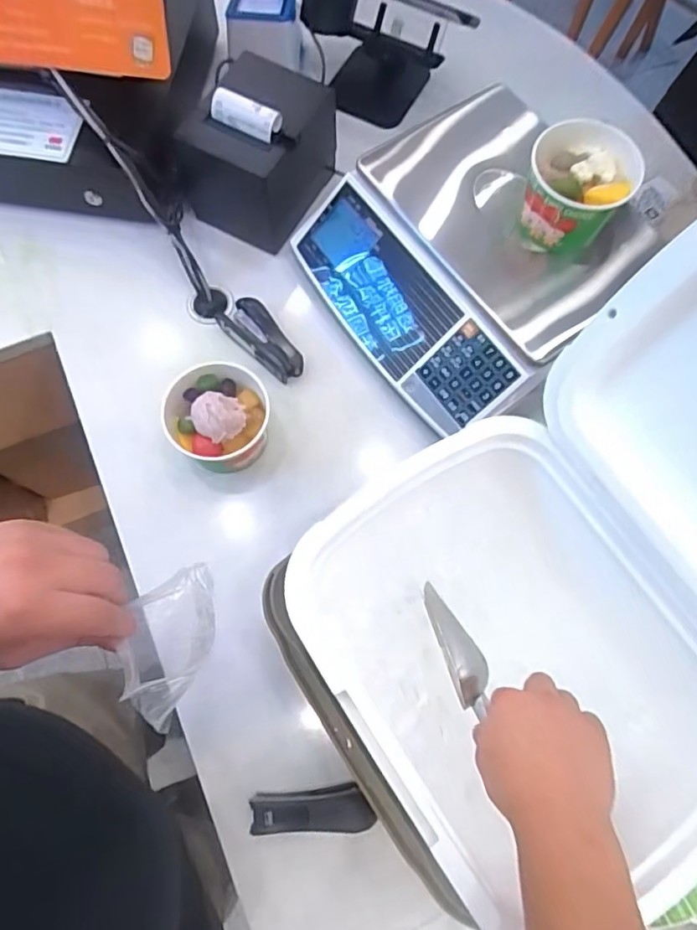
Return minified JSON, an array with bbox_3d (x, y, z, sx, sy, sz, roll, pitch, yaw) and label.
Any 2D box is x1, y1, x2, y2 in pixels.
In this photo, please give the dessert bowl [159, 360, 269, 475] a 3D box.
[{"bbox_3d":[-0.139,-0.052,0.615,0.102,0.084,0.103,1,71,-2],"label":"dessert bowl"}]

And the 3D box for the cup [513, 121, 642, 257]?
[{"bbox_3d":[0.221,-0.267,0.571,0.103,0.099,0.091,26,73,7],"label":"cup"}]

